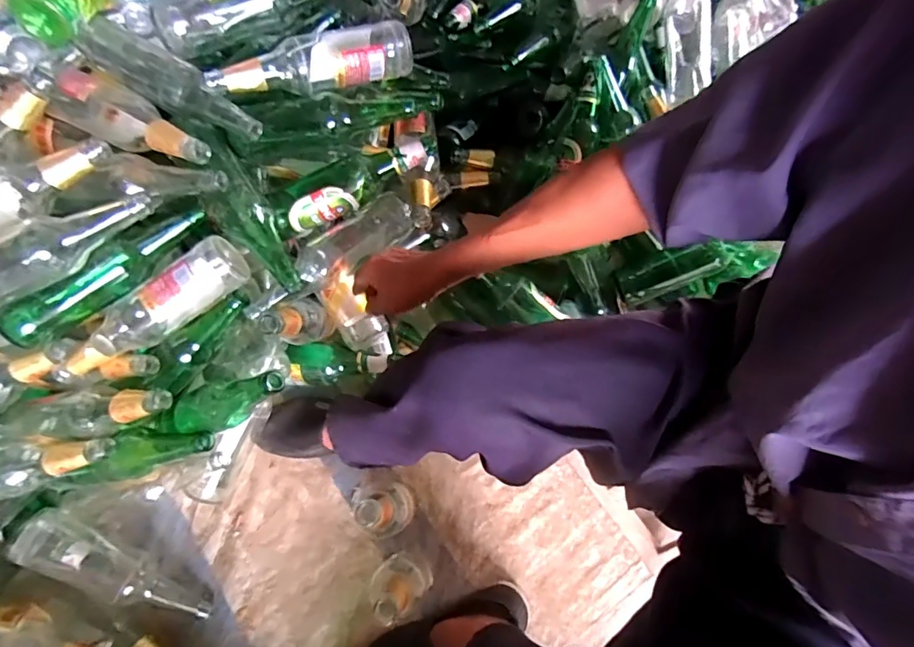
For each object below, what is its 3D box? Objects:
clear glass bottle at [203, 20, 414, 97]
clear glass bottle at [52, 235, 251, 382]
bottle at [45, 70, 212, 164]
[{"bbox_3d":[-0.187,-0.346,0.637,0.257,0.060,0.077,-9,72,-5],"label":"clear glass bottle"},{"bbox_3d":[-0.387,-0.010,0.612,0.266,0.069,0.058,-35,43,3],"label":"clear glass bottle"},{"bbox_3d":[-0.395,-0.253,0.605,0.214,0.057,0.068,24,72,6],"label":"bottle"}]

